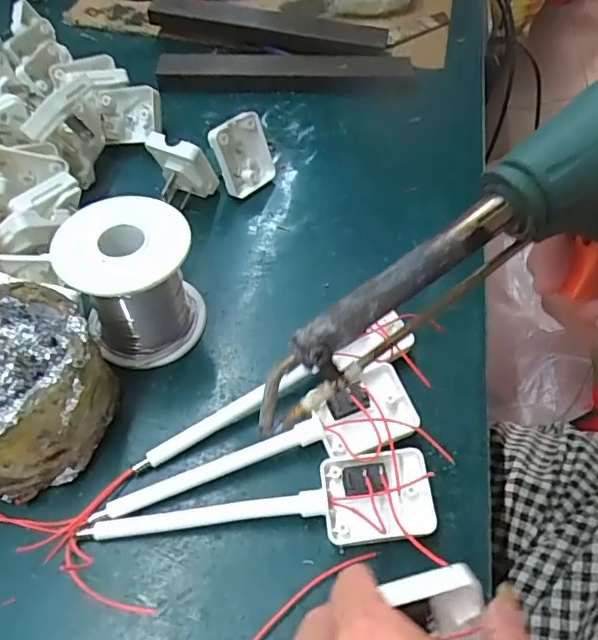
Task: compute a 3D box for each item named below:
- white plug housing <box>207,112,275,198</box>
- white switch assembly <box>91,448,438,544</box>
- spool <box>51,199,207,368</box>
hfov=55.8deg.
[{"bbox_3d":[-0.040,-0.115,0.388,0.040,0.051,0.017,-39,43,-20],"label":"white plug housing"},{"bbox_3d":[-0.015,0.082,0.256,0.148,0.020,0.037,-2,52,0],"label":"white switch assembly"},{"bbox_3d":[-0.085,-0.018,0.299,0.063,0.075,0.060,-1,52,1],"label":"spool"}]

